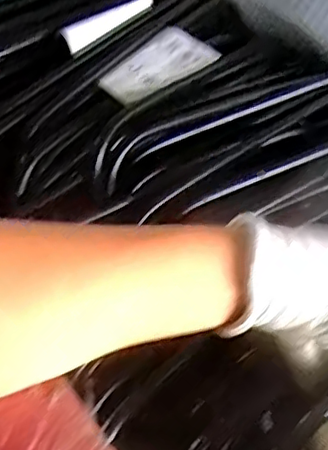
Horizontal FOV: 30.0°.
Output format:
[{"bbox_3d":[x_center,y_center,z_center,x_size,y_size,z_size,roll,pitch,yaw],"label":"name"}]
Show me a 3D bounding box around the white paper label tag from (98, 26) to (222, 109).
[{"bbox_3d":[-0.004,-0.141,0.537,0.058,0.007,0.109,30,54,20],"label":"white paper label tag"}]

